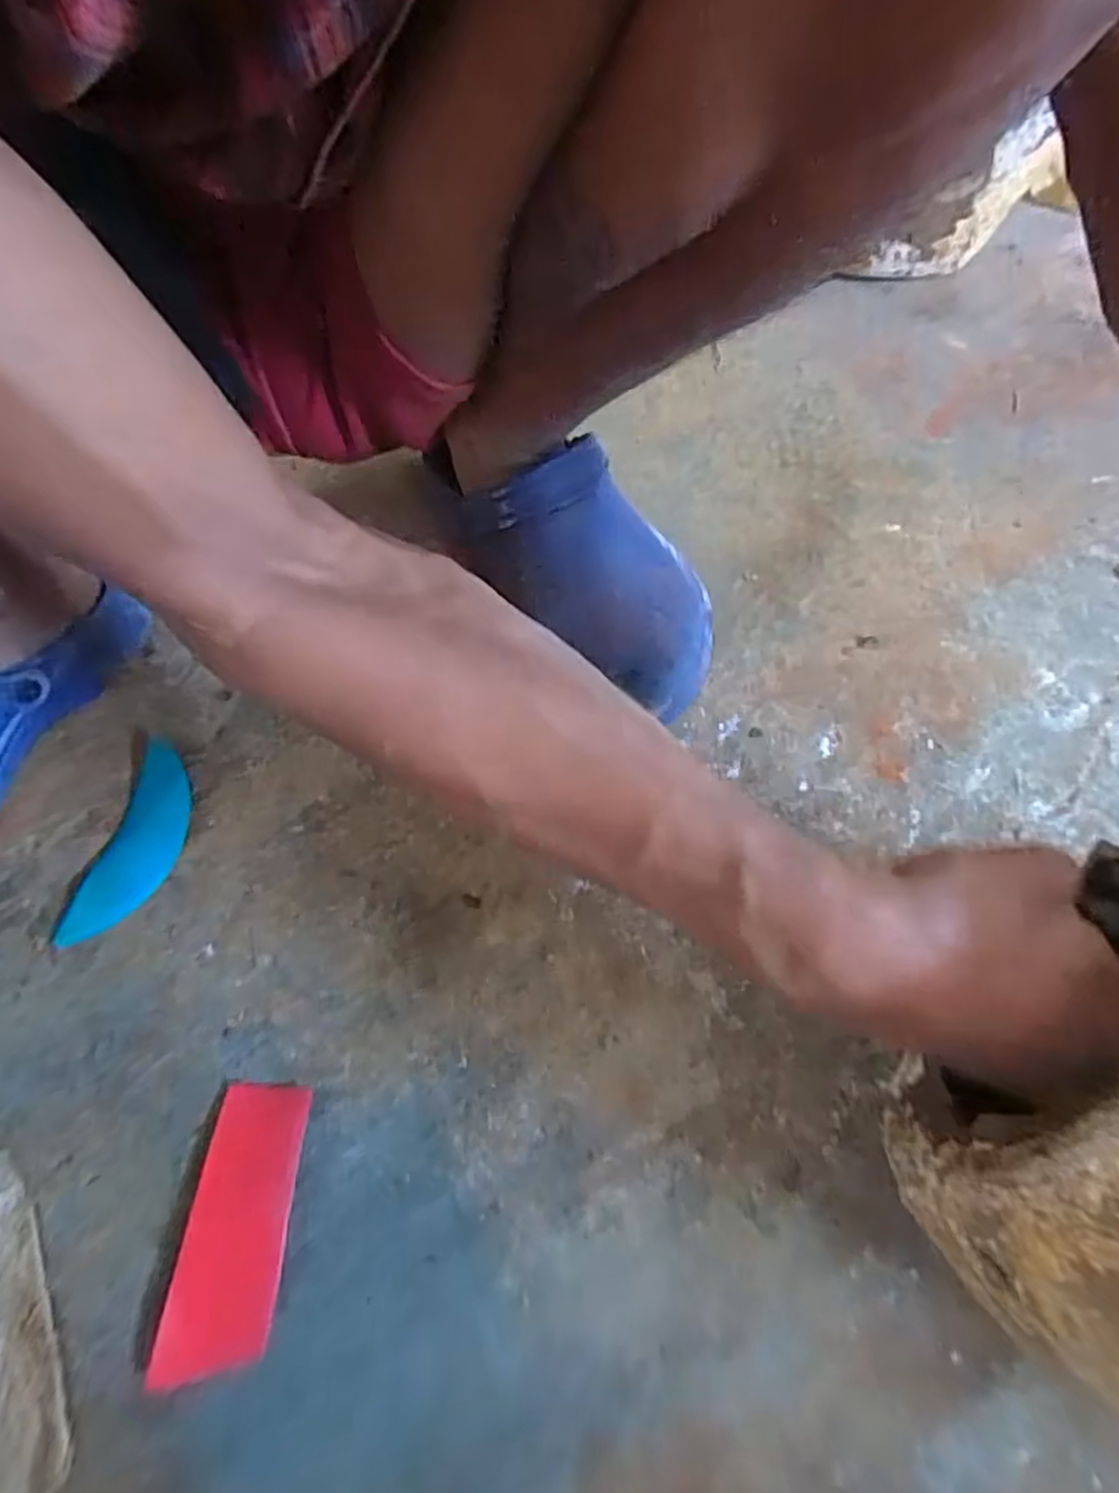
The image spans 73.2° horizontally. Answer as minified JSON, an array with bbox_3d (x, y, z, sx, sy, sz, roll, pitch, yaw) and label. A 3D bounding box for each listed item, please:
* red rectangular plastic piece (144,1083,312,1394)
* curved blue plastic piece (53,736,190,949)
[{"bbox_3d":[-0.143,0.211,0.333,0.044,0.009,0.110,1,60,4],"label":"red rectangular plastic piece"},{"bbox_3d":[-0.238,0.052,0.427,0.047,0.008,0.121,7,60,7],"label":"curved blue plastic piece"}]

